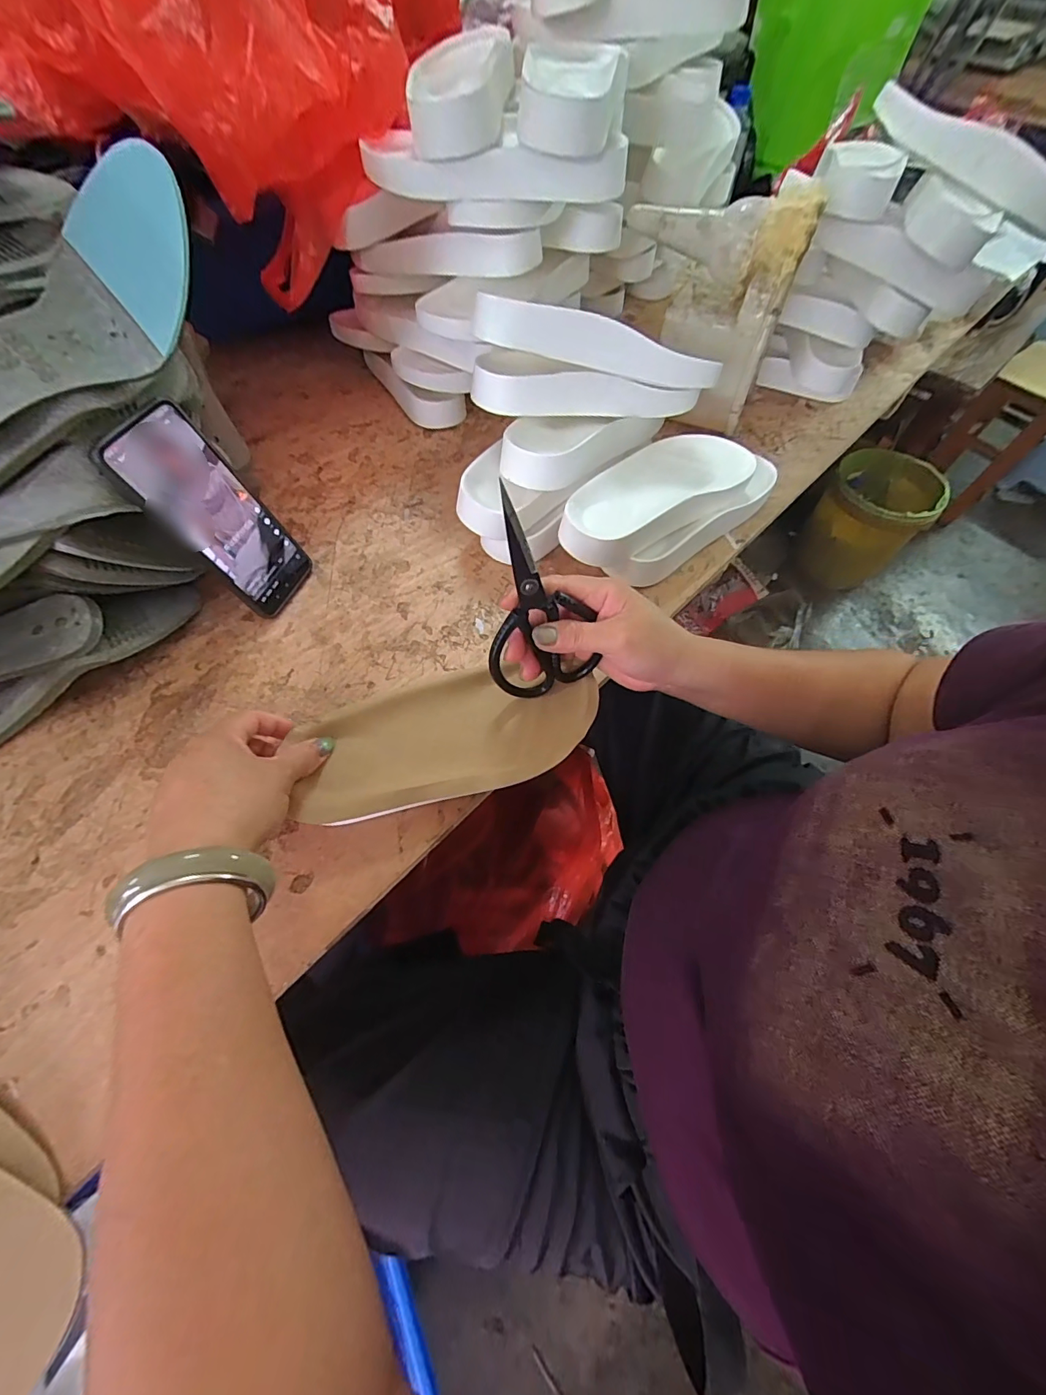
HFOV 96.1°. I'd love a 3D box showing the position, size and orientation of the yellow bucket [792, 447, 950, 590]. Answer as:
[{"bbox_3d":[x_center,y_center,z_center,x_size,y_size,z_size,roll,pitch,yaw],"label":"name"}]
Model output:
[{"bbox_3d":[0.966,-0.494,1.362,0.255,0.282,0.313,32,64,14],"label":"yellow bucket"}]

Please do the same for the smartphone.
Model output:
[{"bbox_3d":[-0.247,-0.147,0.391,0.011,0.163,0.077,8,60,26],"label":"smartphone"}]

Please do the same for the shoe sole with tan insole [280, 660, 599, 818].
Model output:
[{"bbox_3d":[-0.053,0.021,0.358,0.222,0.018,0.095,-10,61,-9],"label":"shoe sole with tan insole"}]

